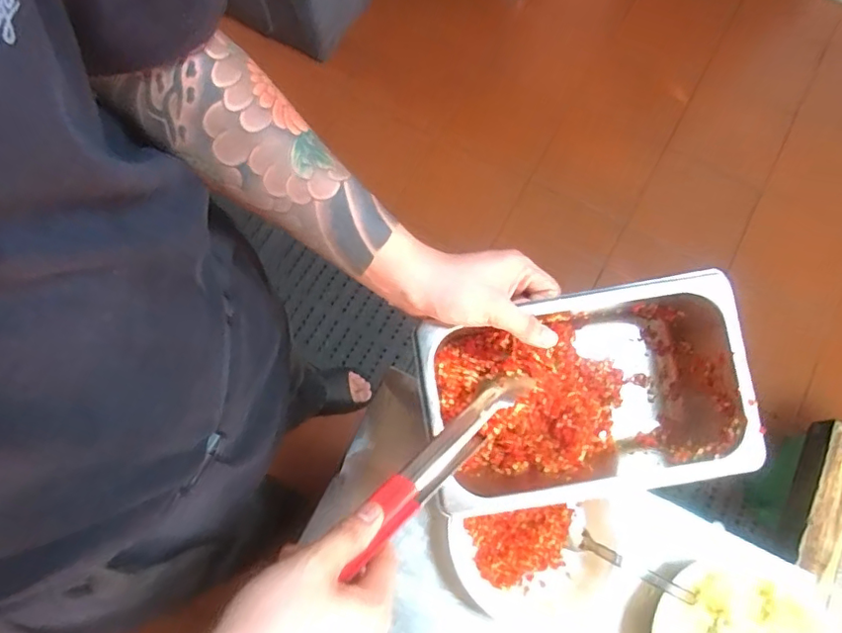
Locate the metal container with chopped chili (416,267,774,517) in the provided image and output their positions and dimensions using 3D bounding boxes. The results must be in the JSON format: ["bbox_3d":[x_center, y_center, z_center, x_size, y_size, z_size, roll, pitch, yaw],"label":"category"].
[{"bbox_3d":[0.134,0.073,0.477,0.256,0.123,0.156,-8,72,-4],"label":"metal container with chopped chili"}]

